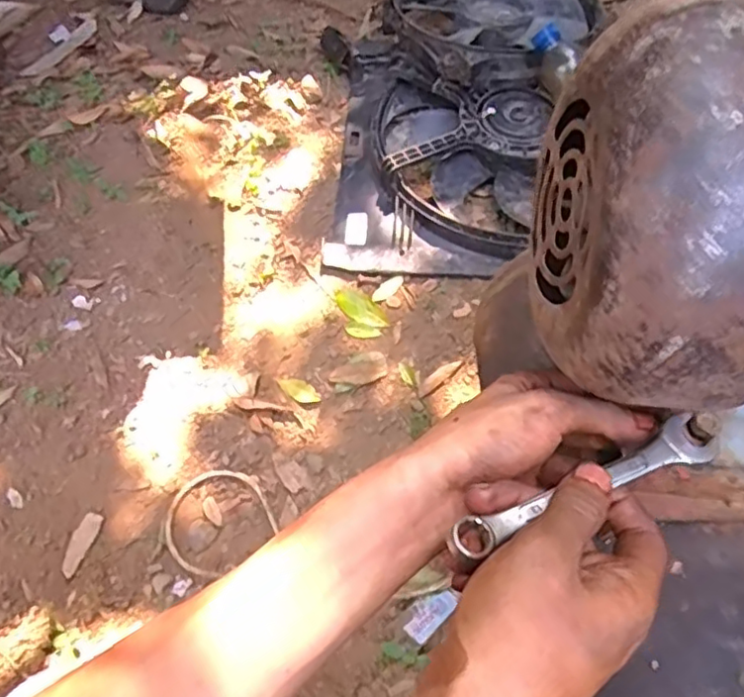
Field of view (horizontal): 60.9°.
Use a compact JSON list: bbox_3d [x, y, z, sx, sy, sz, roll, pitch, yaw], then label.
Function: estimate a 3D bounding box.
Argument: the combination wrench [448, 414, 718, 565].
[{"bbox_3d":[0.097,0.064,0.284,0.138,0.007,0.022,-20,61,-18],"label":"combination wrench"}]

